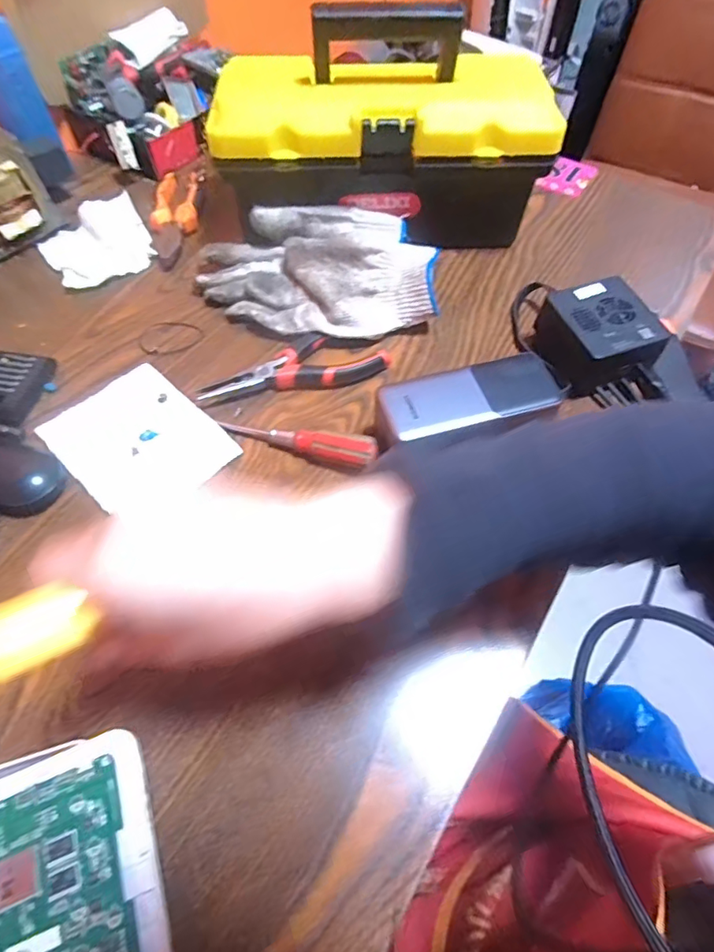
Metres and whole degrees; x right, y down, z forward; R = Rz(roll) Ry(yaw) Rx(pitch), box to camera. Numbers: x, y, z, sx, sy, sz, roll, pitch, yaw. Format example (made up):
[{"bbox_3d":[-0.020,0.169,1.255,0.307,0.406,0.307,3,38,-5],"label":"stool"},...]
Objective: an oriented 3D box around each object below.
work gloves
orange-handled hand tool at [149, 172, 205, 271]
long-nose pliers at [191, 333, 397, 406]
[{"bbox_3d":[-0.038,-0.185,0.456,0.204,0.047,0.122,-1,59,0],"label":"work gloves"},{"bbox_3d":[-0.184,-0.262,0.519,0.044,0.025,0.124,2,59,2],"label":"orange-handled hand tool"},{"bbox_3d":[-0.053,-0.093,0.430,0.157,0.013,0.050,-11,60,-6],"label":"long-nose pliers"}]

